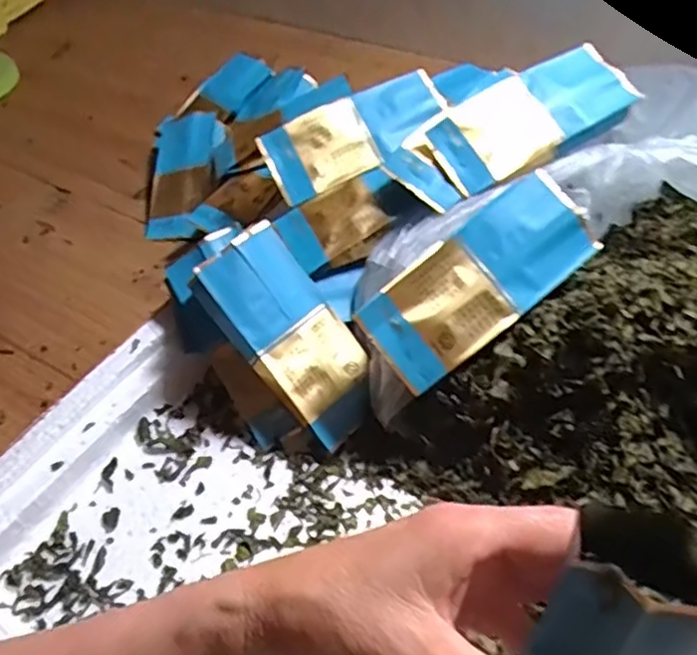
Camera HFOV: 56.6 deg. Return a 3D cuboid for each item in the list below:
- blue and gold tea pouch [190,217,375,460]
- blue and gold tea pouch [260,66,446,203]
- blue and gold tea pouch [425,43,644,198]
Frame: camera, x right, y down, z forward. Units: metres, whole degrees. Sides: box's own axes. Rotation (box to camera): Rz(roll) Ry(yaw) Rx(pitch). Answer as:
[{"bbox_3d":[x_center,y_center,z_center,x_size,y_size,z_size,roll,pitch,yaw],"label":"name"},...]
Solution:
[{"bbox_3d":[-0.032,0.005,0.383,0.057,0.024,0.128,-38,94,-23],"label":"blue and gold tea pouch"},{"bbox_3d":[0.006,-0.133,0.448,0.127,0.012,0.057,-24,84,-4],"label":"blue and gold tea pouch"},{"bbox_3d":[0.114,-0.133,0.406,0.125,0.018,0.062,-32,72,-5],"label":"blue and gold tea pouch"}]

